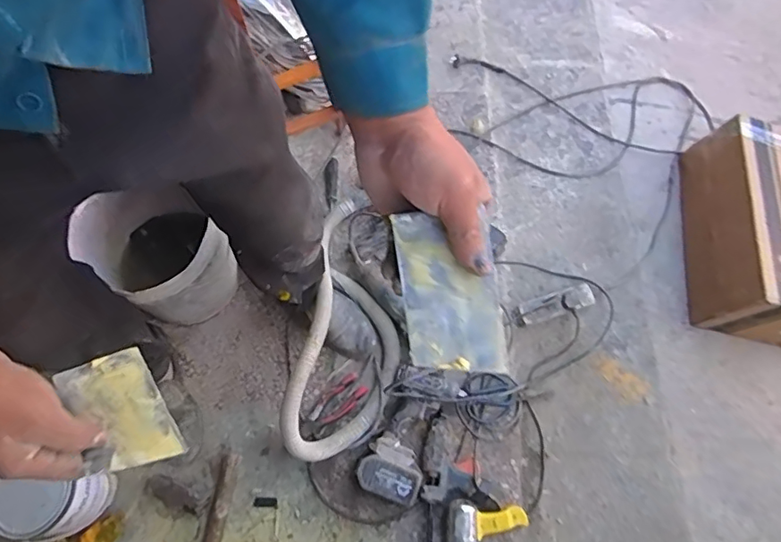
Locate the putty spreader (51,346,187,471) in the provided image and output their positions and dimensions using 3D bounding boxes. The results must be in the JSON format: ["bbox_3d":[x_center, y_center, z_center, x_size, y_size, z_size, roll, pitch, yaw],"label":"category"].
[{"bbox_3d":[-0.244,0.125,0.469,0.070,0.006,0.127,-20,50,-33],"label":"putty spreader"}]

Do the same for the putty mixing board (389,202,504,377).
[{"bbox_3d":[0.045,0.018,0.398,0.071,0.005,0.122,-9,88,-9],"label":"putty mixing board"}]

